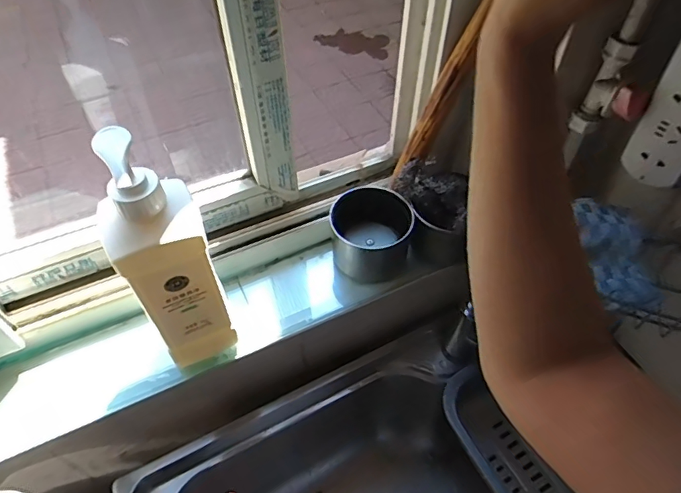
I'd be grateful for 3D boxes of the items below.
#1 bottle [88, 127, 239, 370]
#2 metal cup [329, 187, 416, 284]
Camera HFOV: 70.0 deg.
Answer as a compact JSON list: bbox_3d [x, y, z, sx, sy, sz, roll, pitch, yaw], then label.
[{"bbox_3d":[-0.160,0.014,0.452,0.076,0.265,0.062,-21,55,-14],"label":"bottle"},{"bbox_3d":[0.039,-0.016,0.621,0.098,0.079,0.098,-1,52,1],"label":"metal cup"}]

